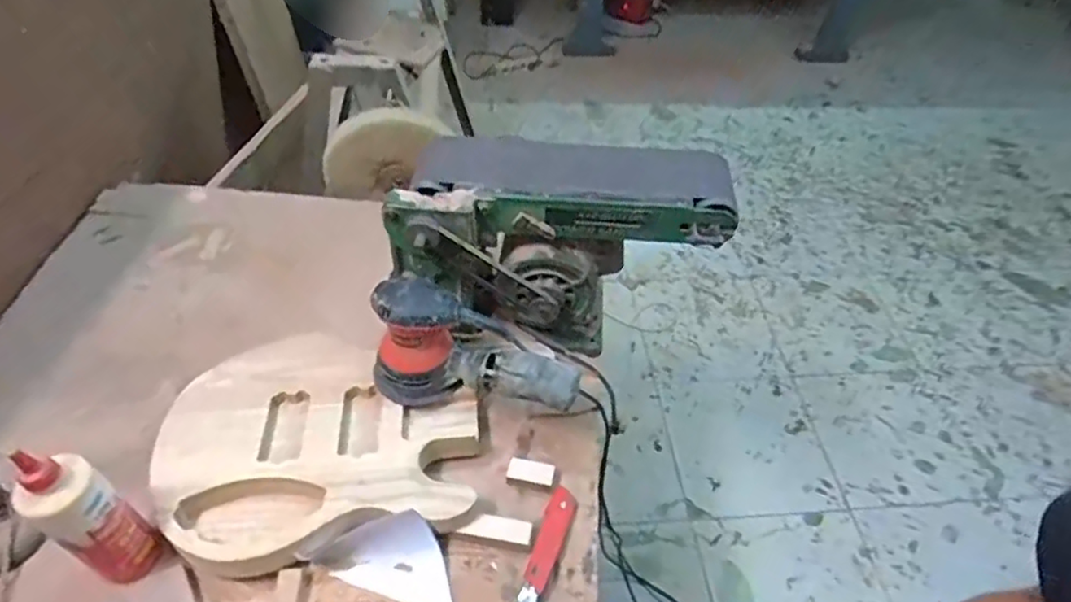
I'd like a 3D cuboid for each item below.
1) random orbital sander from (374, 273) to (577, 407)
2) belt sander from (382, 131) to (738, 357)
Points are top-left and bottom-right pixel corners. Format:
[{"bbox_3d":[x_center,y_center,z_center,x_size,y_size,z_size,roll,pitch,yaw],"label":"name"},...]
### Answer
[{"bbox_3d":[-0.071,0.065,0.812,0.261,0.143,0.121,16,48,10],"label":"random orbital sander"},{"bbox_3d":[0.025,-0.086,0.892,0.425,0.296,0.184,2,47,-3],"label":"belt sander"}]

